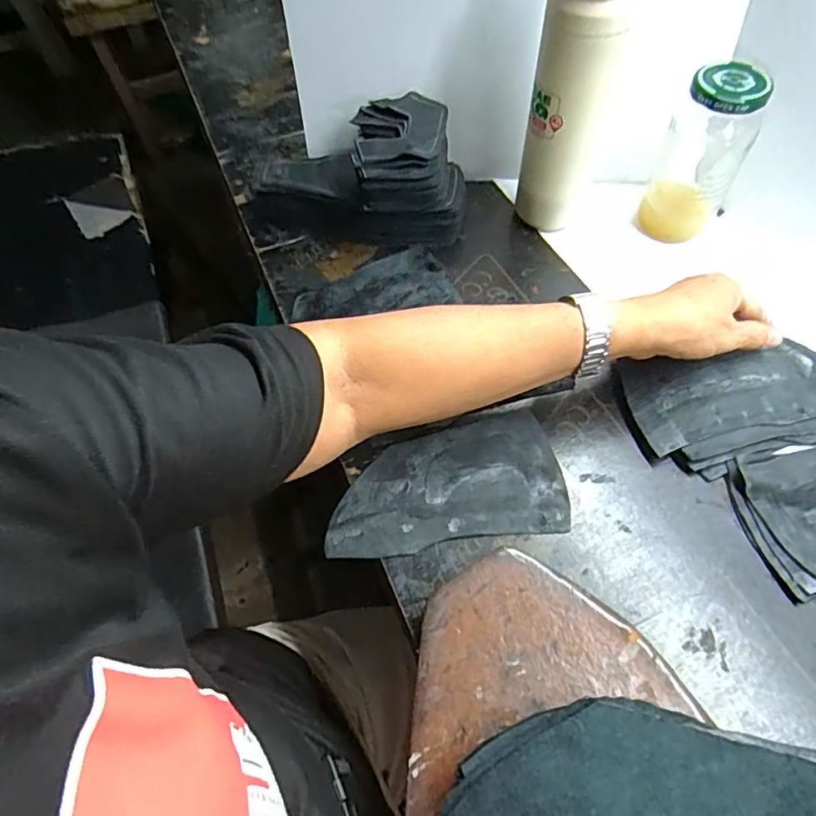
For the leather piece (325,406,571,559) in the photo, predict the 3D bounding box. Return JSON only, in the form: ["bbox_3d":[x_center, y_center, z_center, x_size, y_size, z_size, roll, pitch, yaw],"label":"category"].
[{"bbox_3d":[0.027,0.055,0.407,0.170,0.005,0.096,-7,62,-2],"label":"leather piece"}]

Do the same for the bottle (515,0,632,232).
[{"bbox_3d":[0.130,-0.242,0.440,0.052,0.235,0.052,-23,61,-10],"label":"bottle"}]

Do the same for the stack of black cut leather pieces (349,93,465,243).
[{"bbox_3d":[0.002,-0.226,0.527,0.101,0.089,0.107,-6,59,0],"label":"stack of black cut leather pieces"}]

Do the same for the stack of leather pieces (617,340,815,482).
[{"bbox_3d":[0.265,-0.001,0.411,0.185,0.024,0.088,-5,59,1],"label":"stack of leather pieces"}]

